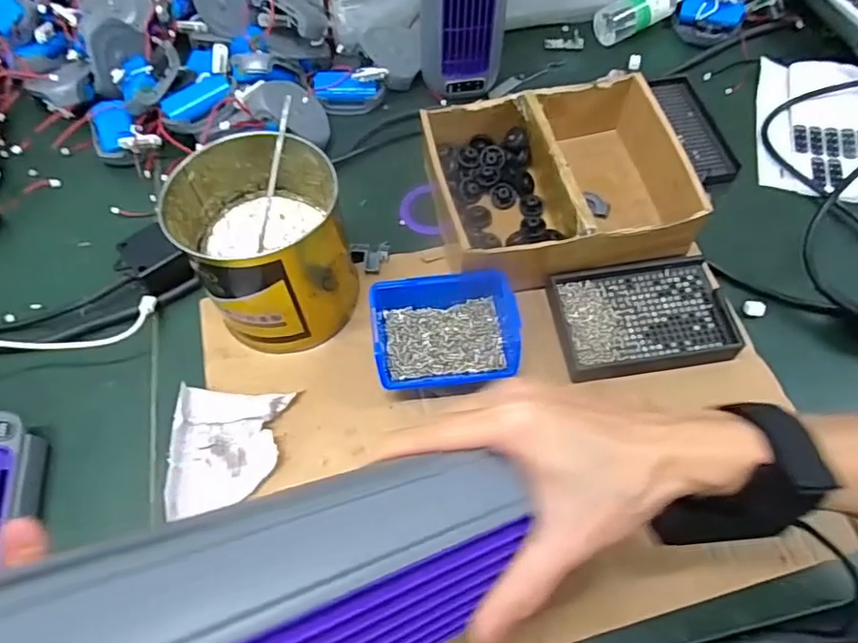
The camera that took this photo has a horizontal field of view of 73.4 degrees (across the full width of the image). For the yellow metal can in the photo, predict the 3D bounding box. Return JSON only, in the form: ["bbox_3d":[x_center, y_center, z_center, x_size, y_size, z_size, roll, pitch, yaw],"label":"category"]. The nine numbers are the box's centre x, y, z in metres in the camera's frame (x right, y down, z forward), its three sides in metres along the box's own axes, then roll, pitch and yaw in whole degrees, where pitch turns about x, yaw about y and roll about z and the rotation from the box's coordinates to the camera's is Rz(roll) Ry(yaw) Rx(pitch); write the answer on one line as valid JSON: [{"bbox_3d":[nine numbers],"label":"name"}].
[{"bbox_3d":[-0.123,-0.058,0.451,0.116,0.119,0.126,0,61,0],"label":"yellow metal can"}]

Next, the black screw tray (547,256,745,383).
[{"bbox_3d":[0.176,-0.003,0.472,0.138,0.018,0.095,-8,61,-5],"label":"black screw tray"}]

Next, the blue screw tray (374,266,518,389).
[{"bbox_3d":[0.012,0.007,0.455,0.112,0.044,0.086,-7,61,-4],"label":"blue screw tray"}]

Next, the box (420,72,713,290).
[{"bbox_3d":[0.108,-0.124,0.505,0.203,0.062,0.172,-11,61,-6],"label":"box"}]

